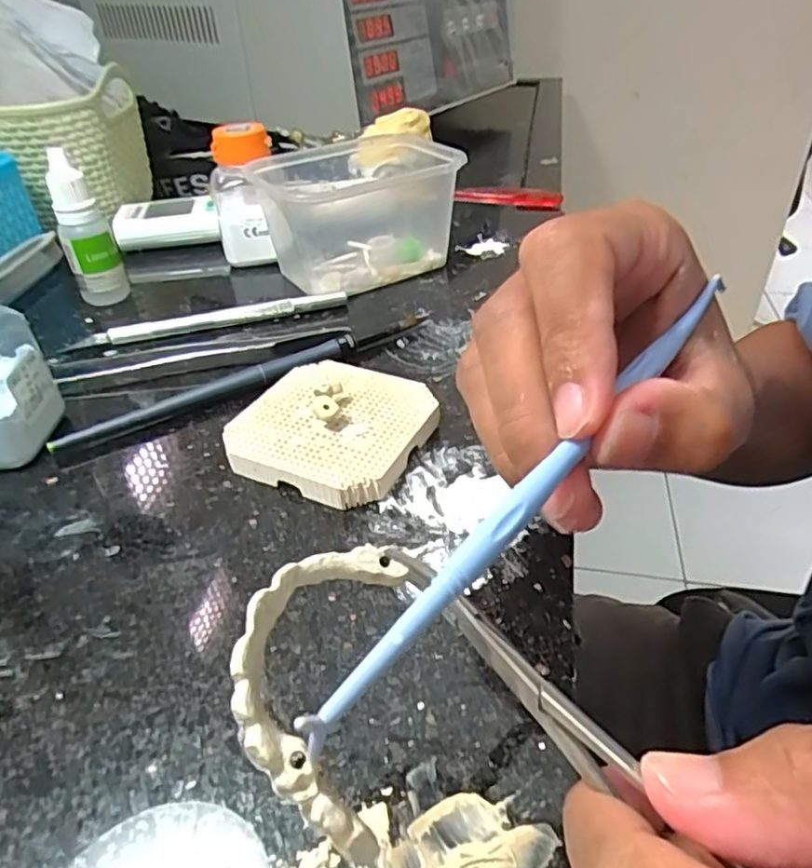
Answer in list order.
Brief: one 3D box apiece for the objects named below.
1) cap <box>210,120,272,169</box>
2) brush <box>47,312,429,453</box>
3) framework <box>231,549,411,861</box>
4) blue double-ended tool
[{"bbox_3d":[-0.089,-0.157,0.338,0.030,0.018,0.025,-9,38,-9],"label":"cap"},{"bbox_3d":[-0.058,-0.027,0.269,0.172,0.010,0.013,-26,44,-28],"label":"brush"},{"bbox_3d":[-0.015,0.042,0.109,0.029,0.004,0.051,20,54,-20],"label":"framework"},{"bbox_3d":[0.035,0.004,0.135,0.008,0.004,0.152,27,52,33],"label":"blue double-ended tool"}]

